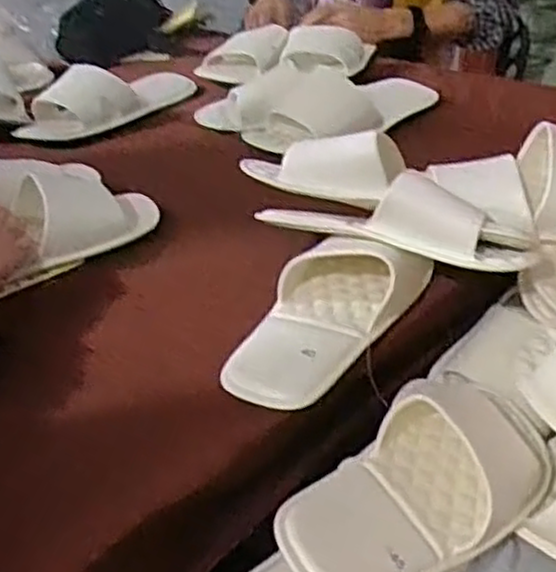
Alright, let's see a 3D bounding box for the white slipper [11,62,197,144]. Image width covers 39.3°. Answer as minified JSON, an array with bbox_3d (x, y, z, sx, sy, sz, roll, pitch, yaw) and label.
[{"bbox_3d":[-0.228,-0.253,1.015,0.104,0.064,0.248,20,39,33],"label":"white slipper"}]

